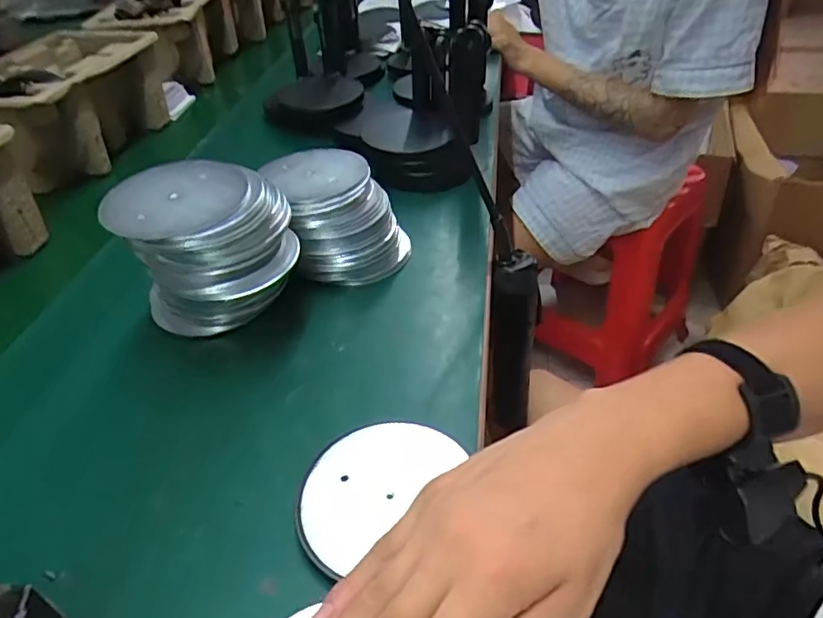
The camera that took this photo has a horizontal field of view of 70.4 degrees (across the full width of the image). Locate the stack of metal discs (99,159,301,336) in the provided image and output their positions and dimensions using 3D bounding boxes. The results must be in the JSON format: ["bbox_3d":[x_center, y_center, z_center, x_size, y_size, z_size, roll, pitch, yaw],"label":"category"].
[{"bbox_3d":[-0.142,-0.035,0.415,0.119,0.110,0.094,-7,40,-6],"label":"stack of metal discs"}]

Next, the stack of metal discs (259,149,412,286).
[{"bbox_3d":[-0.061,-0.079,0.488,0.104,0.075,0.112,-19,42,-18],"label":"stack of metal discs"}]

